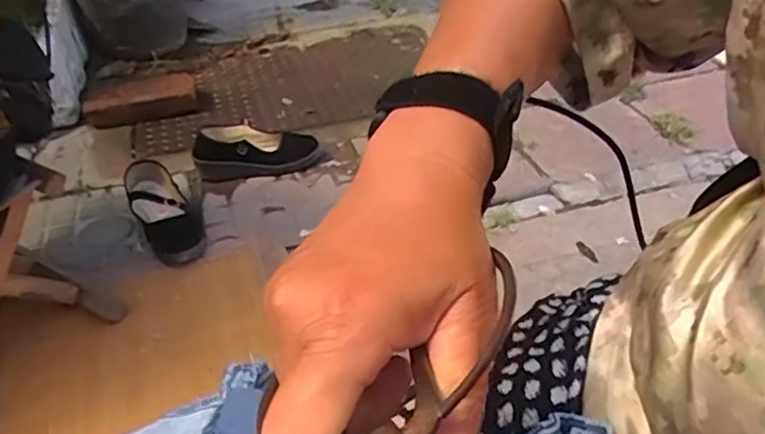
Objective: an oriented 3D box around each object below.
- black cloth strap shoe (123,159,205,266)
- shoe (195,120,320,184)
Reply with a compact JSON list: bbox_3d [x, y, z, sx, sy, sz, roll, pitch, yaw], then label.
[{"bbox_3d":[-0.362,-0.008,1.052,0.087,0.084,0.226,-21,41,-23],"label":"black cloth strap shoe"},{"bbox_3d":[-0.235,-0.129,1.212,0.229,0.084,0.088,-6,37,-6],"label":"shoe"}]

